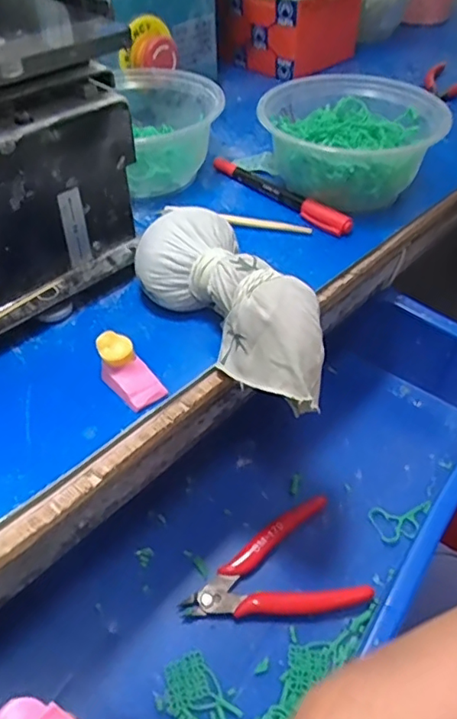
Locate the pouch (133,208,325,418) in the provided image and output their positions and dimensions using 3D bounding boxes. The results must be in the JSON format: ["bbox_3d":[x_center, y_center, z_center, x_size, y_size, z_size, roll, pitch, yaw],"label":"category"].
[{"bbox_3d":[0.004,-0.034,0.320,0.057,0.043,0.138,-33,54,-28],"label":"pouch"}]

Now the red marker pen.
[{"bbox_3d":[0.036,-0.131,0.430,0.016,0.015,0.139,-34,55,-29],"label":"red marker pen"}]

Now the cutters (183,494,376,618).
[{"bbox_3d":[0.027,0.143,0.377,0.118,0.012,0.072,-14,47,-14],"label":"cutters"}]

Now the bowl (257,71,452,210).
[{"bbox_3d":[0.089,-0.160,0.427,0.130,0.062,0.122,0,46,0],"label":"bowl"}]

